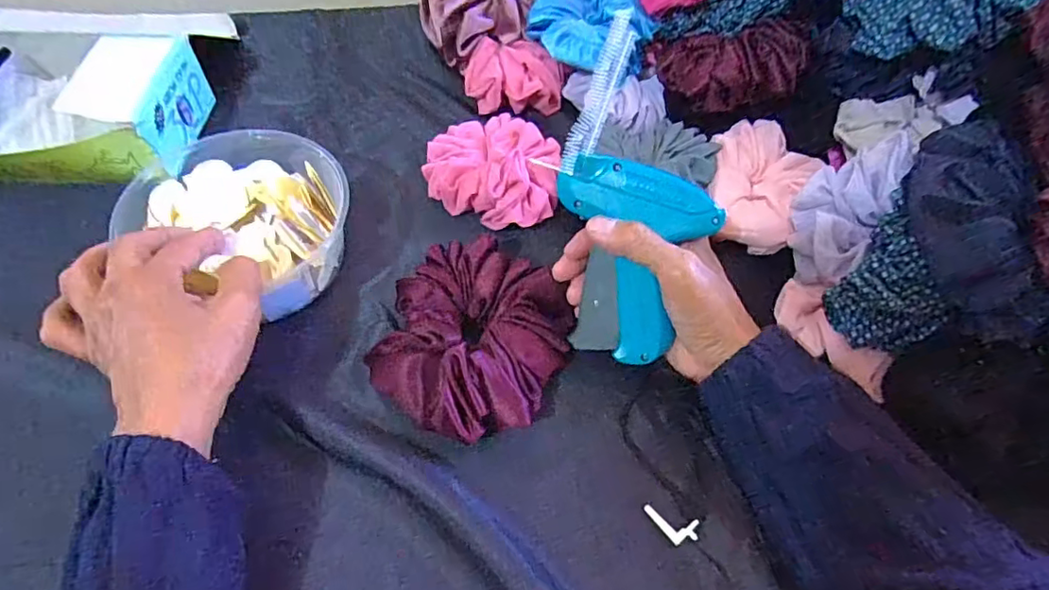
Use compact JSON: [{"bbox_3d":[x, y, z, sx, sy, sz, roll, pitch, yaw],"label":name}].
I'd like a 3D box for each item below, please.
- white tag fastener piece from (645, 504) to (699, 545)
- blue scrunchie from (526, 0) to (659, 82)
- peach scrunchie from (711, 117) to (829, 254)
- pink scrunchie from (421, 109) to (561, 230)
[{"bbox_3d":[0.083,0.131,0.324,0.030,0.004,0.016,17,57,9],"label":"white tag fastener piece"},{"bbox_3d":[0.057,-0.234,0.505,0.106,0.050,0.084,1,56,-2],"label":"blue scrunchie"},{"bbox_3d":[0.180,-0.087,0.444,0.076,0.033,0.110,27,59,15],"label":"peach scrunchie"},{"bbox_3d":[-0.027,-0.104,0.452,0.101,0.053,0.110,1,56,-2],"label":"pink scrunchie"}]

